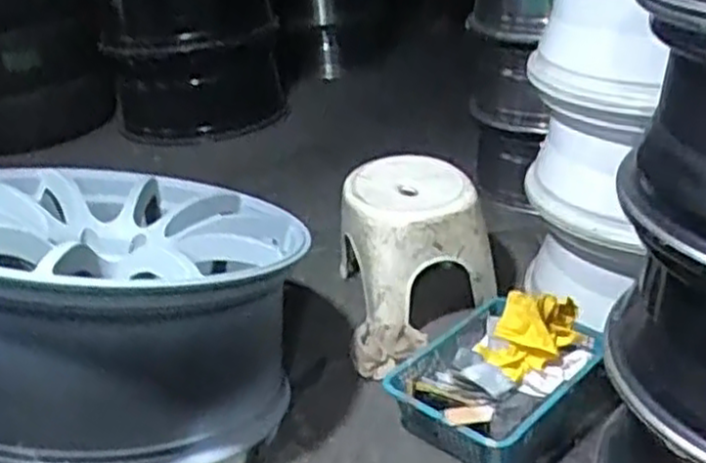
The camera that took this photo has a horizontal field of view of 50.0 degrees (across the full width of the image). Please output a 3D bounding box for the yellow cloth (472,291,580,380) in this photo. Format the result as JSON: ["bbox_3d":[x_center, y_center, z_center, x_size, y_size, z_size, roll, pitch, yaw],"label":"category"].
[{"bbox_3d":[0.274,0.149,1.174,0.134,0.089,0.108,-20,30,-27],"label":"yellow cloth"}]

